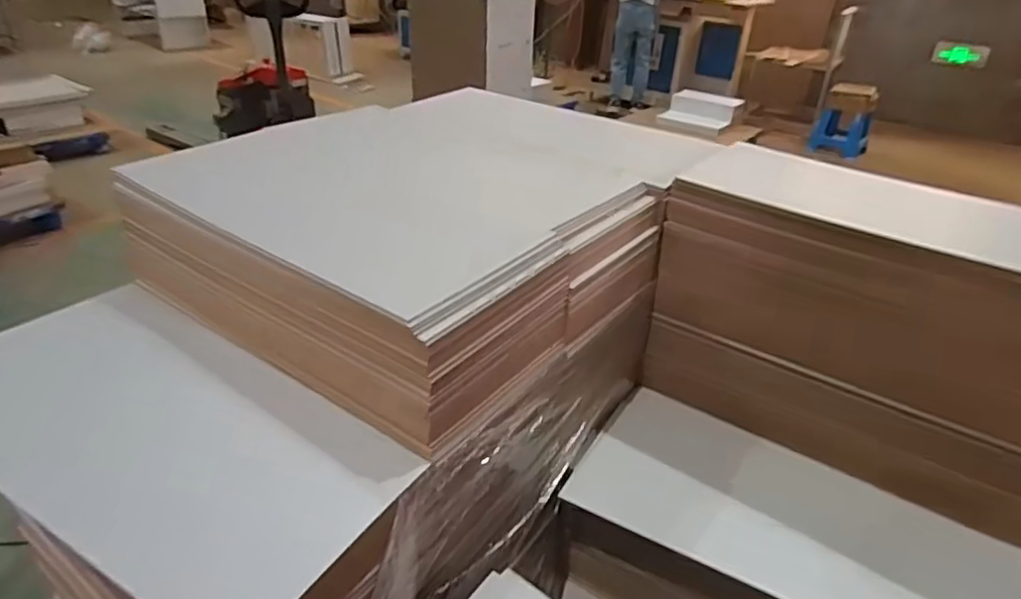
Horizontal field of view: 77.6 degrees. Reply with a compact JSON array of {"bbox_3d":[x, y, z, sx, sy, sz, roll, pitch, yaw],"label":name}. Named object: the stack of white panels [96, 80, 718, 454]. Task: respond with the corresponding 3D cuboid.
[{"bbox_3d":[-0.146,-0.084,0.816,0.533,0.142,0.461,23,37,30],"label":"stack of white panels"}]

